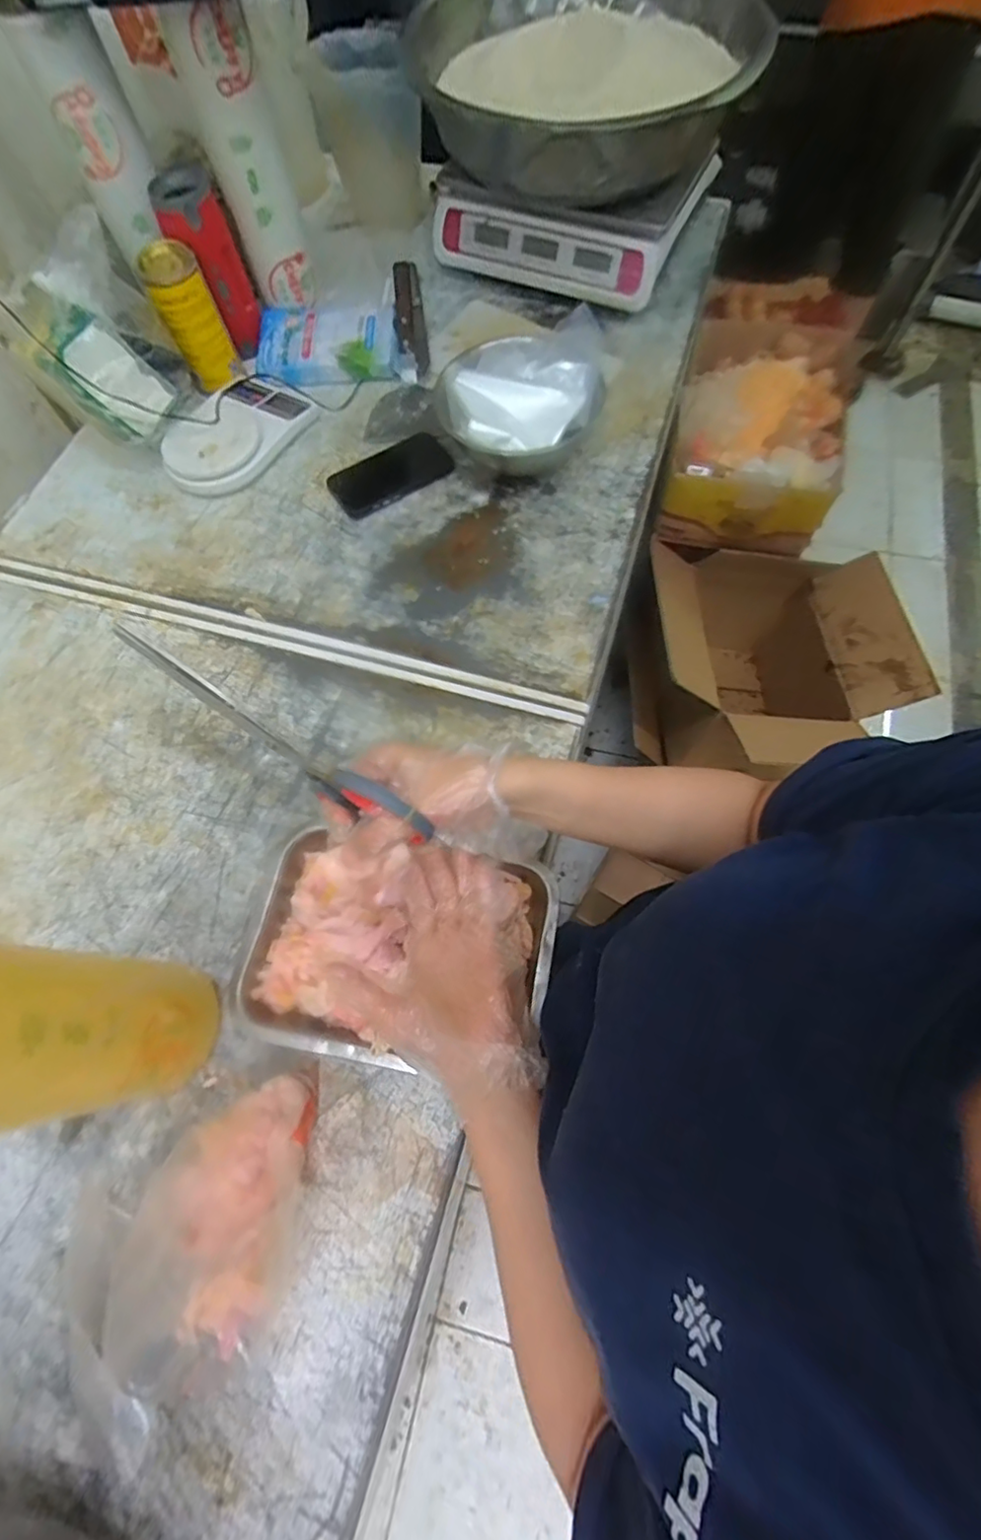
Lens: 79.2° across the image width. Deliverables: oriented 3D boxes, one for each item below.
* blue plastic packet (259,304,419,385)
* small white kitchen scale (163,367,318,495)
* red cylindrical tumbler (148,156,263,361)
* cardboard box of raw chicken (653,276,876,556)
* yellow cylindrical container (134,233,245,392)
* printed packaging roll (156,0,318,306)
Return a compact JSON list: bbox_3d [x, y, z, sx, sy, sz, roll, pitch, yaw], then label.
[{"bbox_3d":[-0.212,-0.586,0.810,0.215,0.029,0.121,0,68,2],"label":"blue plastic packet"},{"bbox_3d":[-0.326,-0.435,0.756,0.132,0.038,0.205,25,71,12],"label":"small white kitchen scale"},{"bbox_3d":[-0.359,-0.657,0.766,0.069,0.165,0.080,28,72,13],"label":"red cylindrical tumbler"},{"bbox_3d":[0.482,-0.633,1.065,0.279,0.137,0.429,13,69,7],"label":"cardboard box of raw chicken"},{"bbox_3d":[-0.380,-0.575,0.758,0.070,0.133,0.062,-28,70,-9],"label":"yellow cylindrical container"},{"bbox_3d":[-0.291,-0.719,0.725,0.092,0.279,0.068,-18,68,-5],"label":"printed packaging roll"}]

